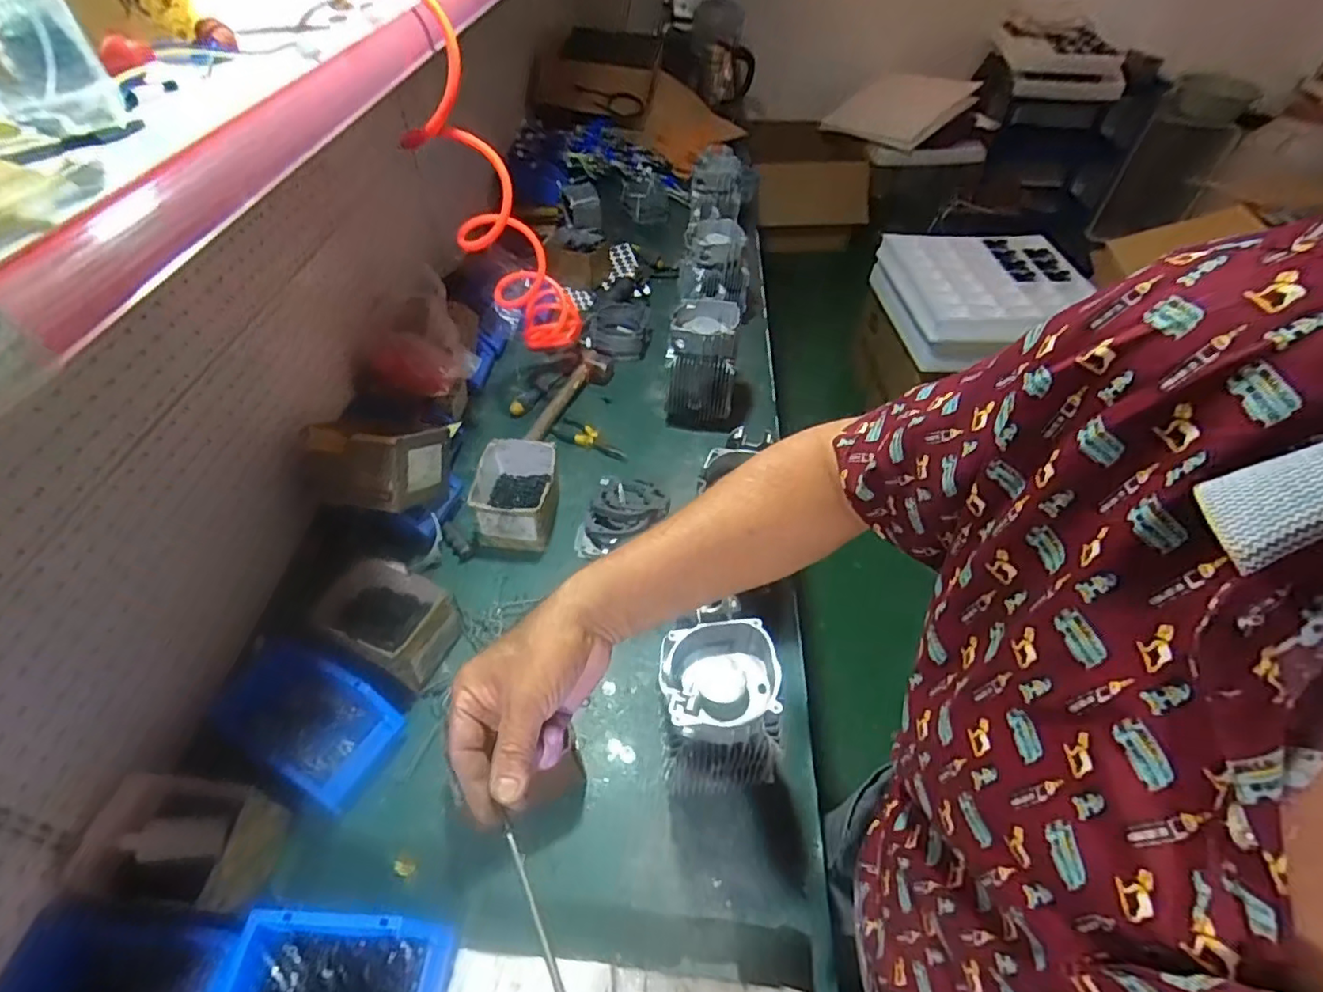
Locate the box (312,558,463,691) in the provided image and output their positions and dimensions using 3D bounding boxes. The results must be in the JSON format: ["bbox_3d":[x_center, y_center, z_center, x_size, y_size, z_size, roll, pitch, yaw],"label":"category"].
[{"bbox_3d":[-0.370,0.166,0.805,0.175,0.087,0.122,17,49,14],"label":"box"}]

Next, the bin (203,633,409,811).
[{"bbox_3d":[-0.426,0.258,0.727,0.218,0.070,0.132,21,50,16],"label":"bin"}]

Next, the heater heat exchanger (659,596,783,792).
[{"bbox_3d":[0.062,0.231,0.664,0.111,0.170,0.115,0,47,-2],"label":"heater heat exchanger"}]

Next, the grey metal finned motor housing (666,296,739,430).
[{"bbox_3d":[0.073,-0.234,1.126,0.121,0.216,0.112,4,47,2],"label":"grey metal finned motor housing"}]

